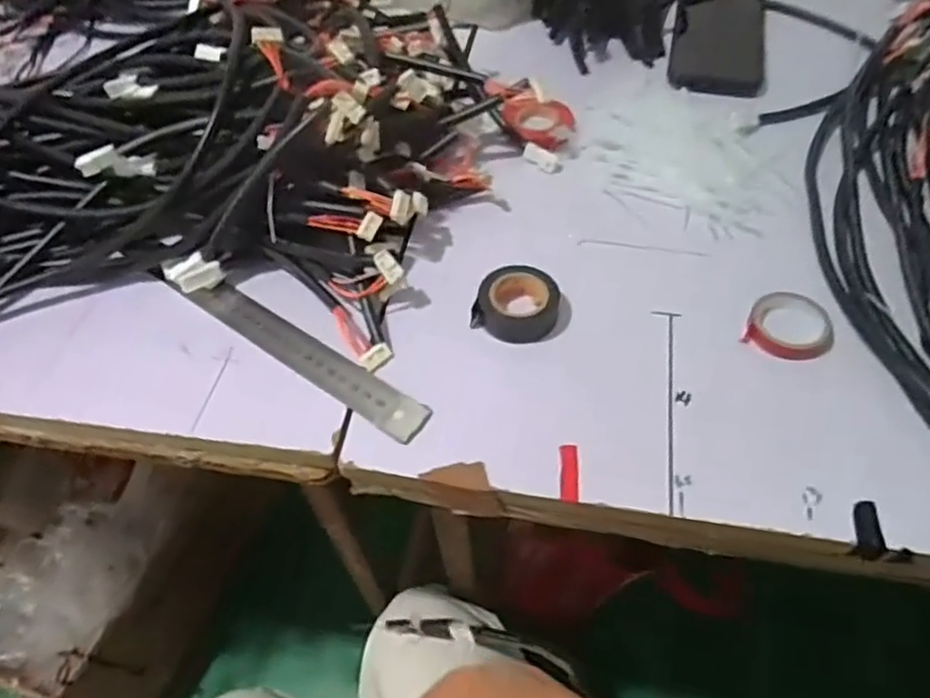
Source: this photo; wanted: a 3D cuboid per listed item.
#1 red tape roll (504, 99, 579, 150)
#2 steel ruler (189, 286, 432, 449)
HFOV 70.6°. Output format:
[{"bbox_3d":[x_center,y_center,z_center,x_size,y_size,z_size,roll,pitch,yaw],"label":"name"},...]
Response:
[{"bbox_3d":[0.061,-0.185,0.536,0.058,0.015,0.057,3,55,6],"label":"red tape roll"},{"bbox_3d":[-0.101,0.004,0.418,0.186,0.008,0.027,30,62,22],"label":"steel ruler"}]

